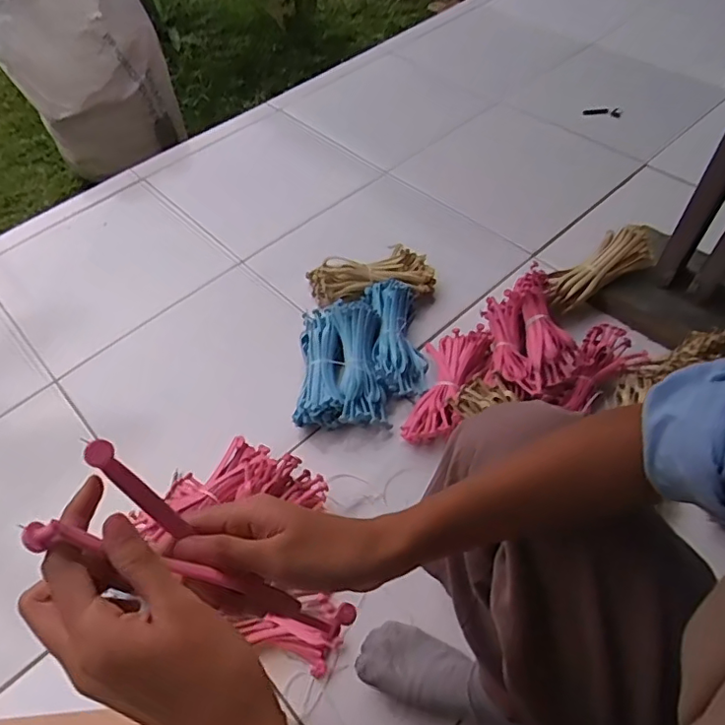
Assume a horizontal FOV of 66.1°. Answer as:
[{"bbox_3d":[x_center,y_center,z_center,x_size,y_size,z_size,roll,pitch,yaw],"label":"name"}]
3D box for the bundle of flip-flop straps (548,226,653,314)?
[{"bbox_3d":[0.394,-0.162,0.932,0.174,0.064,0.067,-35,53,13],"label":"bundle of flip-flop straps"}]

